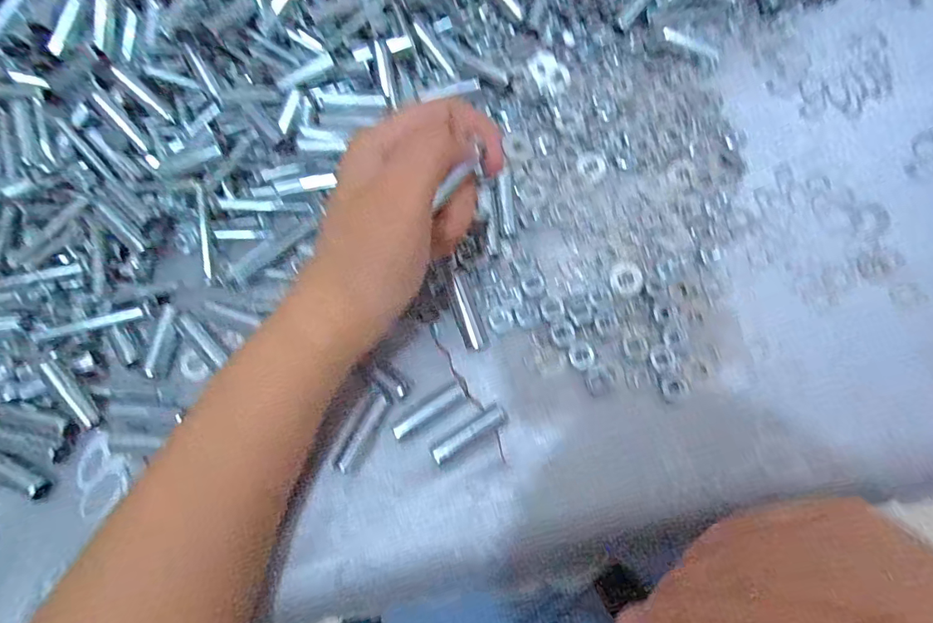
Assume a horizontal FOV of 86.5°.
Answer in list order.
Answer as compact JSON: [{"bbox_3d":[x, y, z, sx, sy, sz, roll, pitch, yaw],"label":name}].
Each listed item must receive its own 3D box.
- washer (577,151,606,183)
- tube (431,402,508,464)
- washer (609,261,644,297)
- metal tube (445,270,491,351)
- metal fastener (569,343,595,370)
[{"bbox_3d":[0.074,-0.086,0.293,0.016,0.004,0.020,22,70,11],"label":"washer"},{"bbox_3d":[0.002,0.058,0.239,0.040,0.006,0.011,-30,69,-10],"label":"tube"},{"bbox_3d":[0.084,-0.017,0.263,0.016,0.004,0.019,-21,77,11],"label":"washer"},{"bbox_3d":[0.000,-0.001,0.255,0.013,0.013,0.042,-18,72,-6],"label":"metal tube"},{"bbox_3d":[0.058,0.022,0.248,0.011,0.004,0.014,-9,67,-1],"label":"metal fastener"}]

